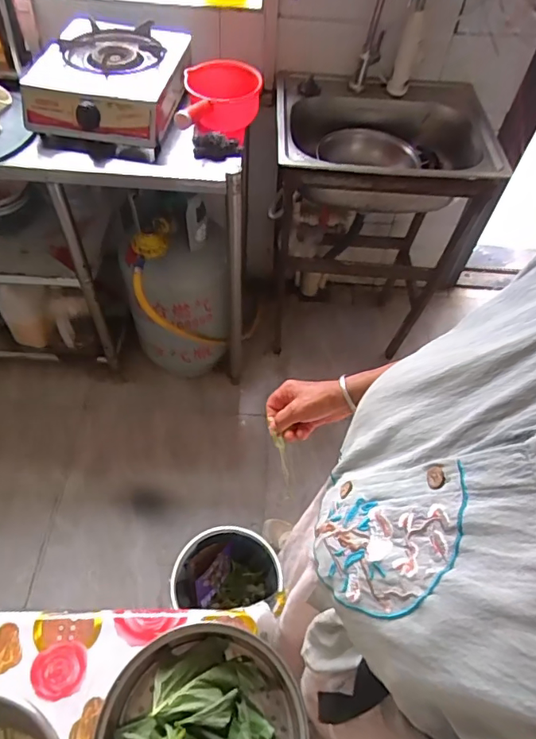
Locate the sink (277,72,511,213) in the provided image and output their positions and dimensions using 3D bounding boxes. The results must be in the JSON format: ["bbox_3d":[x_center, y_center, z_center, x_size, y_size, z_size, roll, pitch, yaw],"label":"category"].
[{"bbox_3d":[0.306,-0.610,1.313,0.561,0.183,0.449,1,55,-3],"label":"sink"}]

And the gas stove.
[{"bbox_3d":[-0.367,-0.690,1.170,0.326,0.139,0.428,11,55,4],"label":"gas stove"}]

